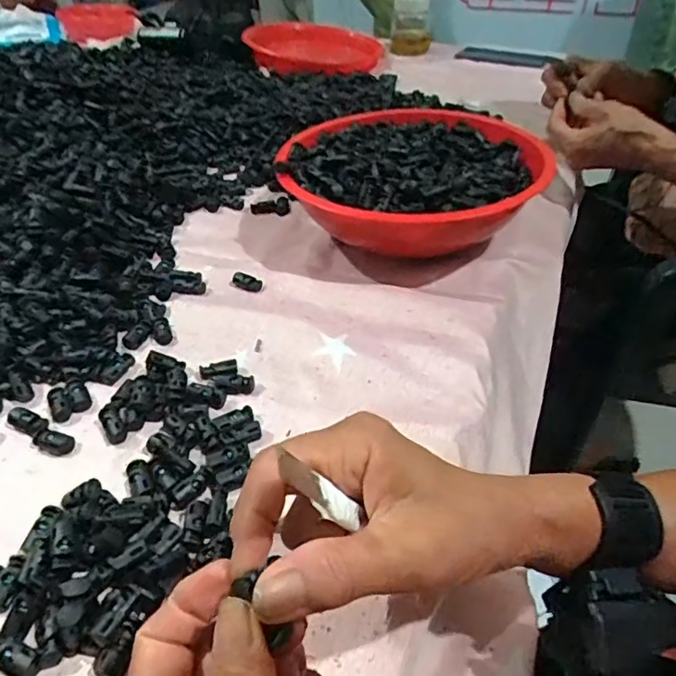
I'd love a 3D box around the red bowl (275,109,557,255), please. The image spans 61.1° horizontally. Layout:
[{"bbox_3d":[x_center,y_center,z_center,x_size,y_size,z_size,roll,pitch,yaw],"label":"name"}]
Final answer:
[{"bbox_3d":[0.070,-0.149,0.561,0.242,0.081,0.238,-1,39,1],"label":"red bowl"}]

